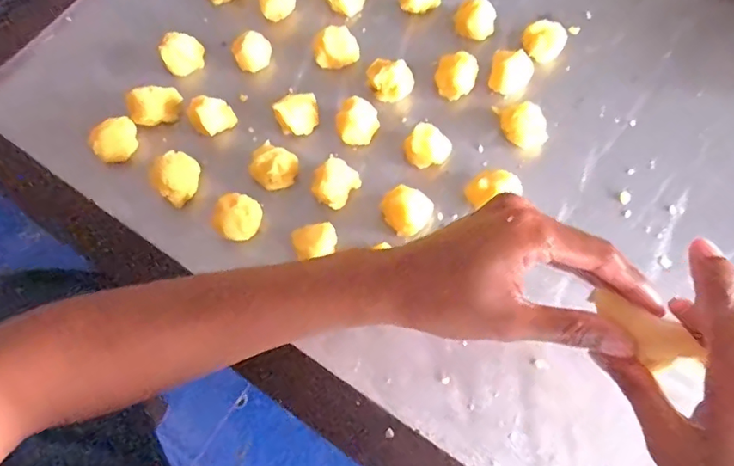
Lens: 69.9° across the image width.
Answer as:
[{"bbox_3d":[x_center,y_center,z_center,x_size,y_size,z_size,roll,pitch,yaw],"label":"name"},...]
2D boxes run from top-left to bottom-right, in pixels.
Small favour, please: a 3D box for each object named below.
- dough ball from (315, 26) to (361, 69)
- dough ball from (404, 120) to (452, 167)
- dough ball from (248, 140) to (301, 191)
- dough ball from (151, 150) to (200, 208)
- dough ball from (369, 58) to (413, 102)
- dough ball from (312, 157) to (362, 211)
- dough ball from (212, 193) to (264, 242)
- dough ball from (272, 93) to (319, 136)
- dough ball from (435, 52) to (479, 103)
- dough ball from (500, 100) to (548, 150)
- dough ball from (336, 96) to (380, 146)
[{"bbox_3d":[-0.026,-0.157,0.438,0.037,0.025,0.024,-7,69,0],"label":"dough ball"},{"bbox_3d":[0.046,-0.064,0.401,0.034,0.028,0.026,16,70,9],"label":"dough ball"},{"bbox_3d":[-0.071,-0.051,0.398,0.035,0.024,0.031,23,72,11],"label":"dough ball"},{"bbox_3d":[-0.141,-0.042,0.394,0.033,0.032,0.031,-1,69,2],"label":"dough ball"},{"bbox_3d":[0.019,-0.124,0.426,0.035,0.029,0.028,-3,69,1],"label":"dough ball"},{"bbox_3d":[-0.024,-0.035,0.385,0.026,0.029,0.032,32,73,14],"label":"dough ball"},{"bbox_3d":[-0.091,-0.011,0.372,0.026,0.027,0.033,7,69,5],"label":"dough ball"},{"bbox_3d":[-0.055,-0.095,0.411,0.033,0.028,0.029,-17,69,-4],"label":"dough ball"},{"bbox_3d":[0.073,-0.127,0.427,0.033,0.028,0.027,11,70,7],"label":"dough ball"},{"bbox_3d":[0.124,-0.085,0.413,0.027,0.025,0.036,-38,72,-12],"label":"dough ball"},{"bbox_3d":[-0.007,-0.085,0.411,0.031,0.031,0.028,-7,69,0],"label":"dough ball"}]

